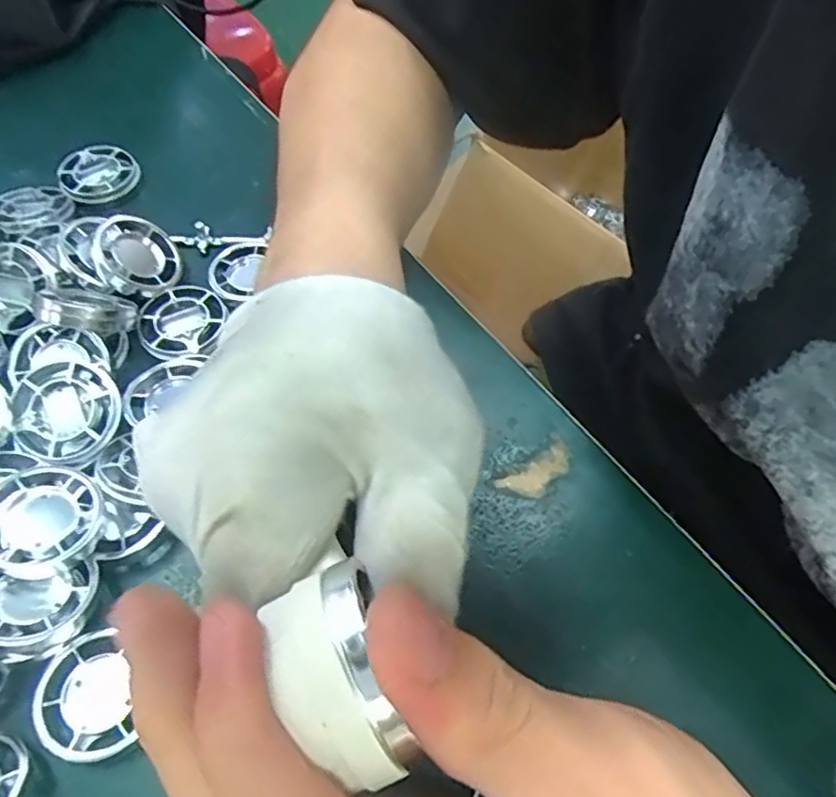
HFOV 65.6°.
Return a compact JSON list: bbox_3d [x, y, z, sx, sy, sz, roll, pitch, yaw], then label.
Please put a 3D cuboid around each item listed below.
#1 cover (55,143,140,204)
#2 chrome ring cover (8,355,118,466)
[{"bbox_3d":[-0.168,-0.119,0.341,0.038,0.009,0.038,16,60,7],"label":"cover"},{"bbox_3d":[-0.133,0.004,0.242,0.037,0.010,0.038,-29,65,-19],"label":"chrome ring cover"}]

